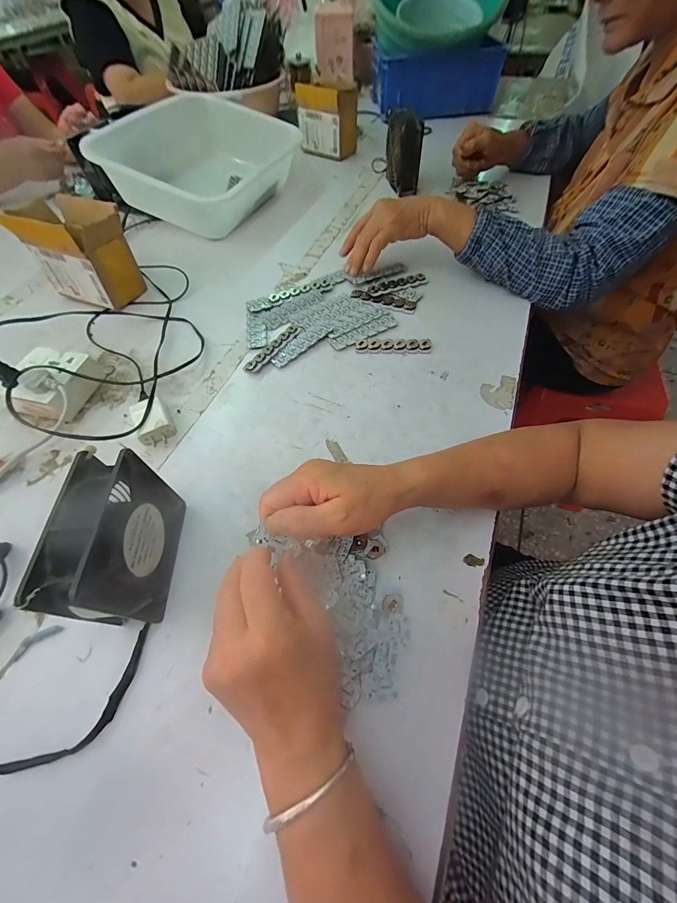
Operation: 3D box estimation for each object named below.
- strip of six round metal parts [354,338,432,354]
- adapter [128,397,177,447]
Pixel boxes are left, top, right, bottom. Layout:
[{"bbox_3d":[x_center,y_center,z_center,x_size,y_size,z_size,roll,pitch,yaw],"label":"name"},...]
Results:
[{"bbox_3d":[0.079,-0.154,0.489,0.108,0.005,0.028,4,59,4],"label":"strip of six round metal parts"},{"bbox_3d":[-0.233,-0.037,0.421,0.041,0.024,0.062,-28,62,-14],"label":"adapter"}]

